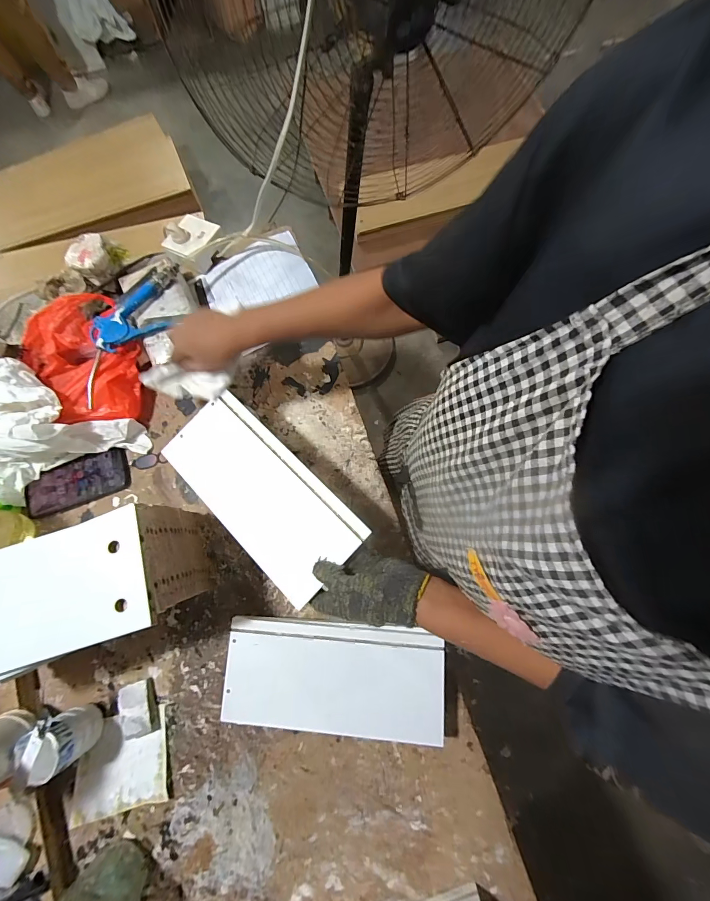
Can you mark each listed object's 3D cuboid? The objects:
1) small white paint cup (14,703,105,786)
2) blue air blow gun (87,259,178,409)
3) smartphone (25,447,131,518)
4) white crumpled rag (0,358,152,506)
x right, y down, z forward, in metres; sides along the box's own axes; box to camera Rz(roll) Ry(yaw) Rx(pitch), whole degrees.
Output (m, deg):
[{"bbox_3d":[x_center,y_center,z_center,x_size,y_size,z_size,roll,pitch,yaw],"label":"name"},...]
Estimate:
[{"bbox_3d":[-0.405,0.404,0.502,0.057,0.096,0.063,-32,78,-8],"label":"small white paint cup"},{"bbox_3d":[-0.399,-0.219,0.625,0.102,0.032,0.285,31,77,7],"label":"blue air blow gun"},{"bbox_3d":[-0.485,0.055,0.624,0.168,0.020,0.079,-18,77,-5],"label":"smartphone"},{"bbox_3d":[-0.522,-0.044,0.592,0.243,0.137,0.181,-28,78,-8],"label":"white crumpled rag"}]

